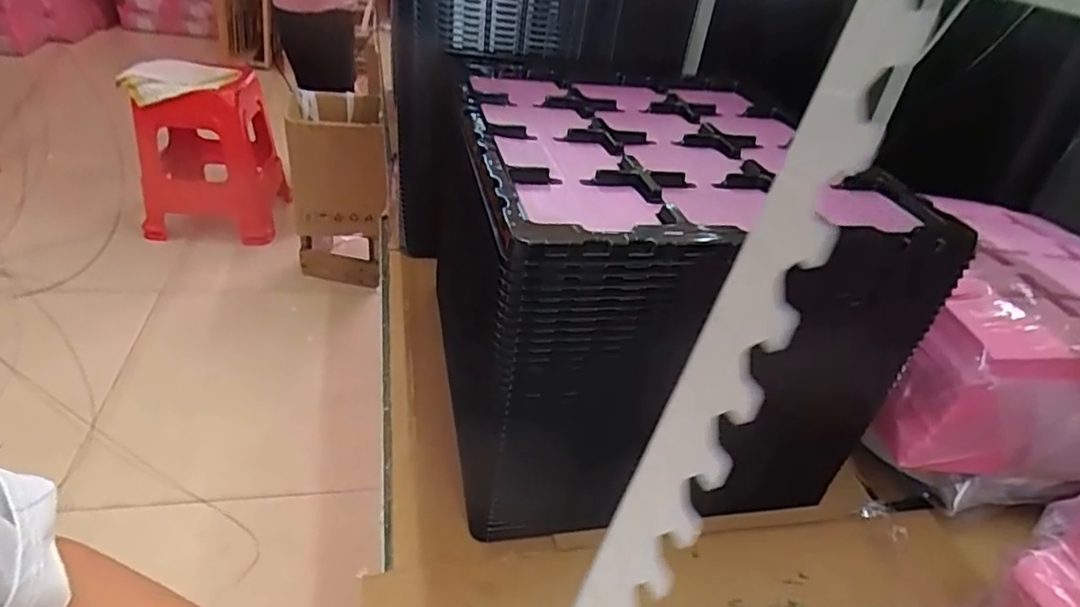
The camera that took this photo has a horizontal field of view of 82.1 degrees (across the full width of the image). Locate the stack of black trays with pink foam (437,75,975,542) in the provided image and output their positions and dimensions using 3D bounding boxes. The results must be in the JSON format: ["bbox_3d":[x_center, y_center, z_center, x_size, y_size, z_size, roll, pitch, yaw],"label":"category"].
[{"bbox_3d":[0.095,-0.020,0.592,0.331,0.284,0.351,0,36,-11],"label":"stack of black trays with pink foam"}]

